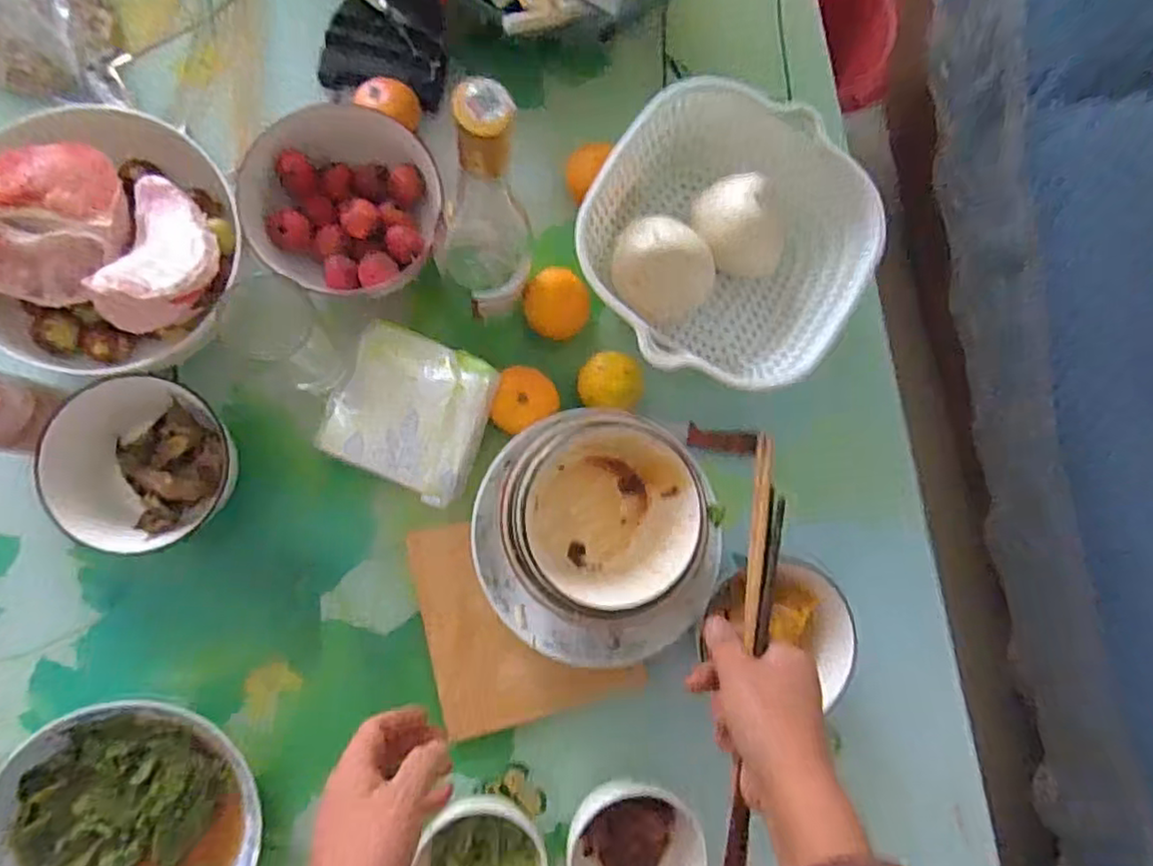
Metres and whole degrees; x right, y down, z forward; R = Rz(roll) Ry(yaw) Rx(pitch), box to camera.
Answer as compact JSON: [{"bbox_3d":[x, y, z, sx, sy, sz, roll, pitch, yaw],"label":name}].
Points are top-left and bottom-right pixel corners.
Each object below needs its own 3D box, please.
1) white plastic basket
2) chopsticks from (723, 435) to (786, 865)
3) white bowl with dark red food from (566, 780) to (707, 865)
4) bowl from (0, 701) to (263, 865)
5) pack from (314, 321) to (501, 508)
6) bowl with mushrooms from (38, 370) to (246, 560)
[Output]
[{"bbox_3d":[0.123,-0.158,0.569,0.222,0.088,0.236,34,81,-2],"label":"white plastic basket"},{"bbox_3d":[0.114,0.143,0.426,0.017,0.013,0.277,7,84,-6],"label":"chopsticks"},{"bbox_3d":[0.044,0.322,0.518,0.102,0.058,0.100,1,83,-6],"label":"white bowl with dark red food"},{"bbox_3d":[-0.331,0.296,0.494,0.181,0.049,0.177,1,83,-6],"label":"bowl"},{"bbox_3d":[-0.134,-0.018,0.537,0.129,0.039,0.121,28,81,-3],"label":"pack"},{"bbox_3d":[-0.331,0.023,0.512,0.116,0.071,0.122,1,83,-6],"label":"bowl with mushrooms"}]

